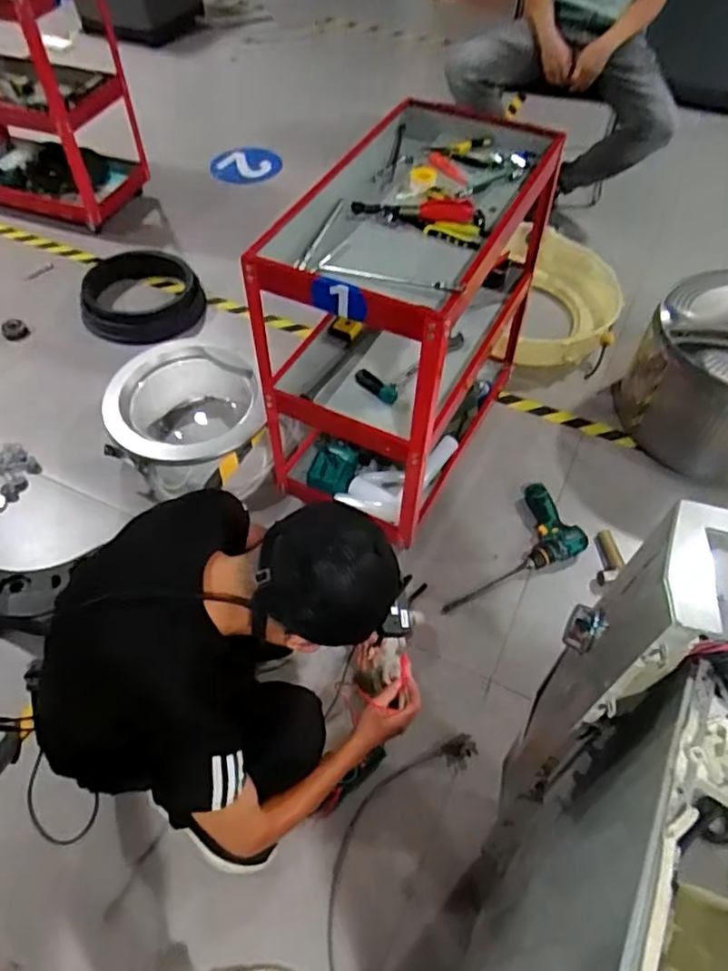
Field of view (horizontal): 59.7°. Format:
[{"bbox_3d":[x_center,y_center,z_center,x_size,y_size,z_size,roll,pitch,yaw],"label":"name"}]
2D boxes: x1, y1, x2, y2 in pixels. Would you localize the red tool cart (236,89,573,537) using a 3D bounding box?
[{"bbox_3d":[0.098,-0.353,1.414,0.411,0.653,0.676,22,57,15],"label":"red tool cart"}]

